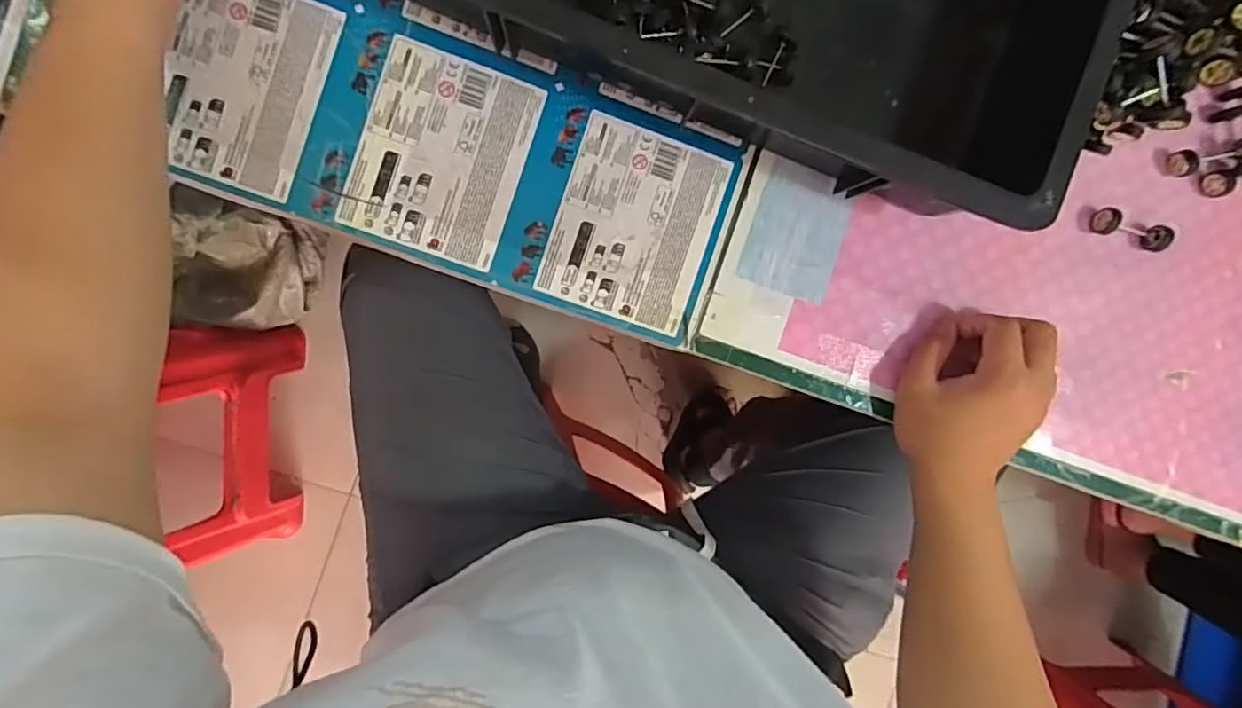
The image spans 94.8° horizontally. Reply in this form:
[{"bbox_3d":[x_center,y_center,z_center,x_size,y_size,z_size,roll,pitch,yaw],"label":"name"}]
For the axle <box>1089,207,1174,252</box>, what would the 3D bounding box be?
[{"bbox_3d":[0.390,-0.096,0.435,0.059,0.020,0.020,15,89,-6],"label":"axle"}]

